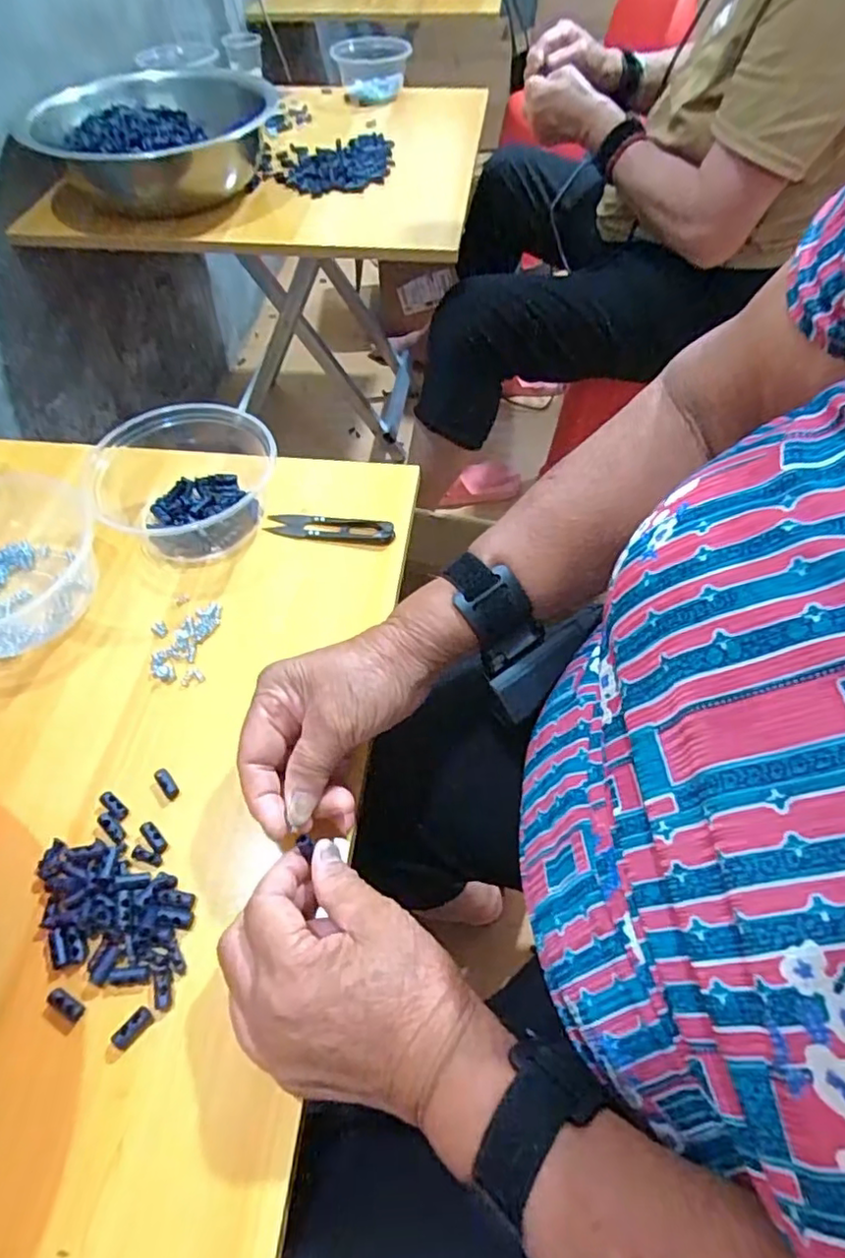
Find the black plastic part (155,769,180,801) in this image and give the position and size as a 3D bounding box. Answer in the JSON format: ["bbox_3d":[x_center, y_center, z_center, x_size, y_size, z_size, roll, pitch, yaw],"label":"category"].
[{"bbox_3d":[-0.153,0.092,0.366,0.009,0.005,0.020,-36,62,-21],"label":"black plastic part"}]

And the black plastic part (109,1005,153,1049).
[{"bbox_3d":[-0.141,0.193,0.297,0.010,0.004,0.020,36,63,23],"label":"black plastic part"}]

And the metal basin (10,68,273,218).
[{"bbox_3d":[-0.340,-0.623,0.790,0.268,0.094,0.279,0,56,1],"label":"metal basin"}]

